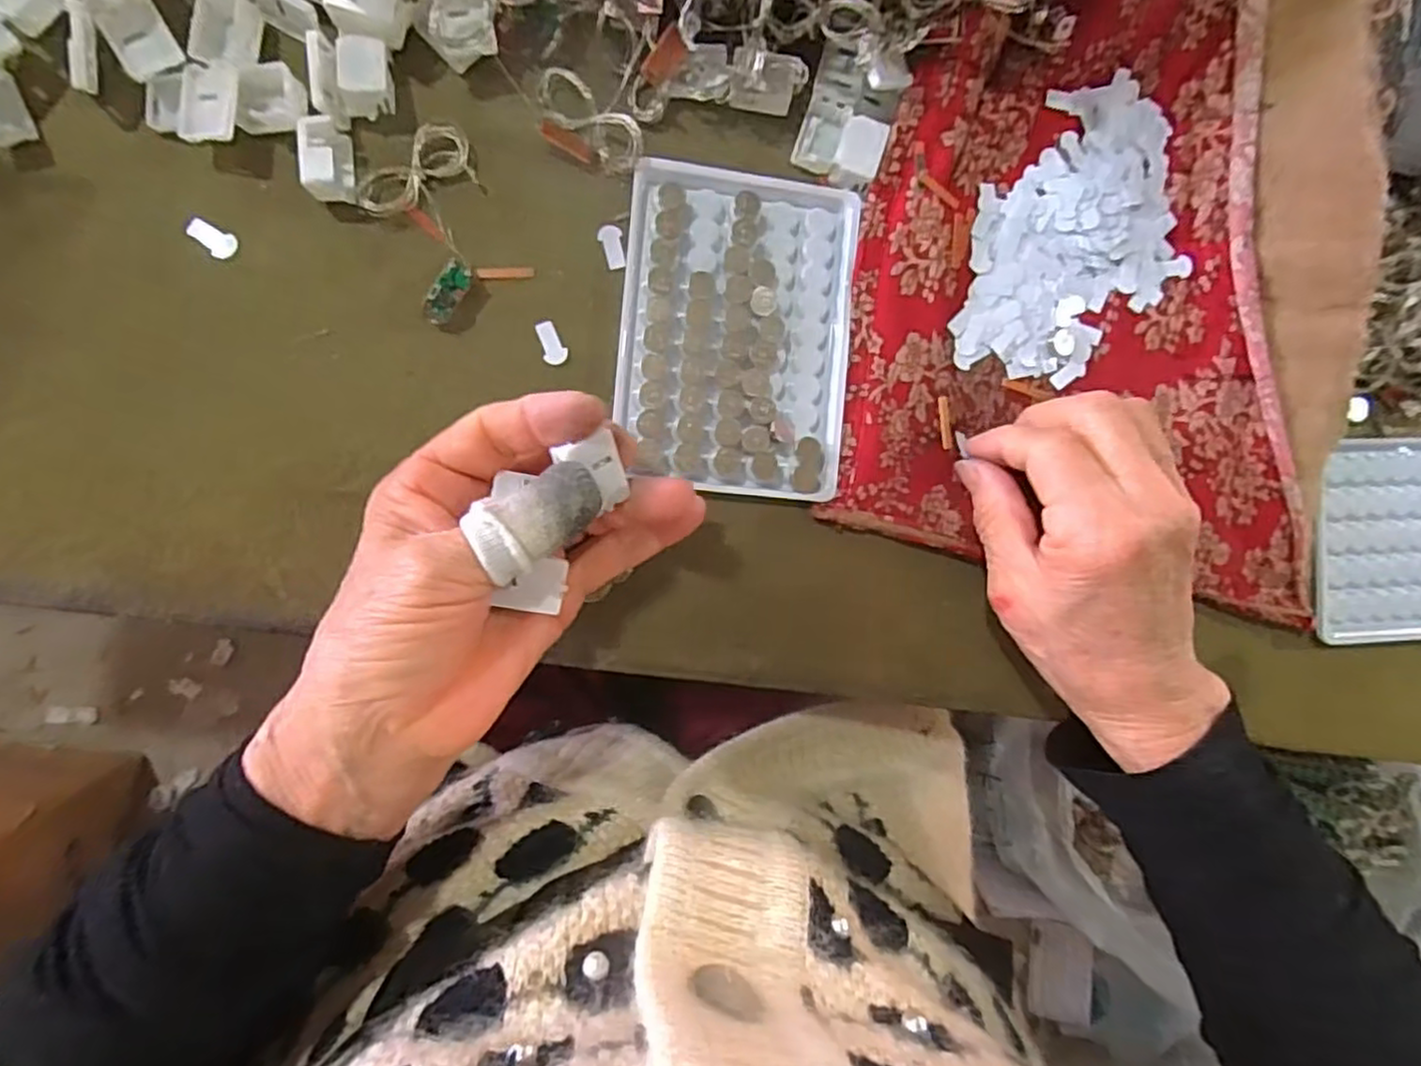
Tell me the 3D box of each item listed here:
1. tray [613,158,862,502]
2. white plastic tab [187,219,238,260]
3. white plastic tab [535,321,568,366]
[{"bbox_3d":[0.011,-0.082,0.289,0.092,0.010,0.127,5,92,-7],"label":"tray"},{"bbox_3d":[-0.187,-0.110,0.266,0.016,0.004,0.010,25,89,-7],"label":"white plastic tab"},{"bbox_3d":[-0.063,-0.076,0.282,0.009,0.004,0.018,-20,95,-6],"label":"white plastic tab"}]

